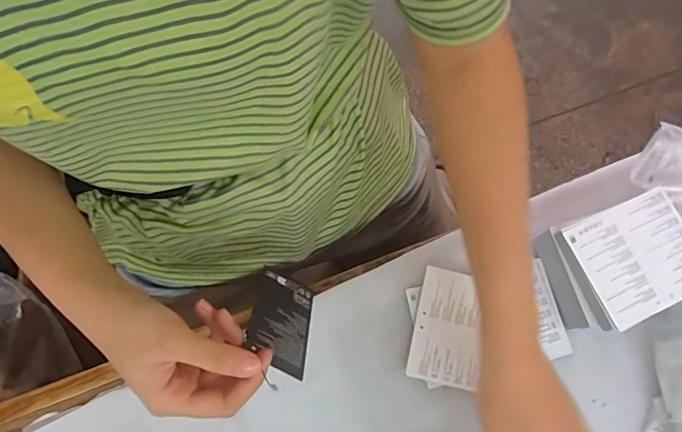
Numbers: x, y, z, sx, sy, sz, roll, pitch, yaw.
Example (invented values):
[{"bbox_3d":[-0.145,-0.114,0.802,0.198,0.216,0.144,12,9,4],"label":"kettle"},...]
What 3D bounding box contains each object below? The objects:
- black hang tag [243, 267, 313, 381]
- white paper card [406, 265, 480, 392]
[{"bbox_3d":[-0.046,0.079,0.362,0.052,0.004,0.082,33,33,-19],"label":"black hang tag"},{"bbox_3d":[0.097,0.101,0.431,0.060,0.011,0.099,11,77,2],"label":"white paper card"}]

